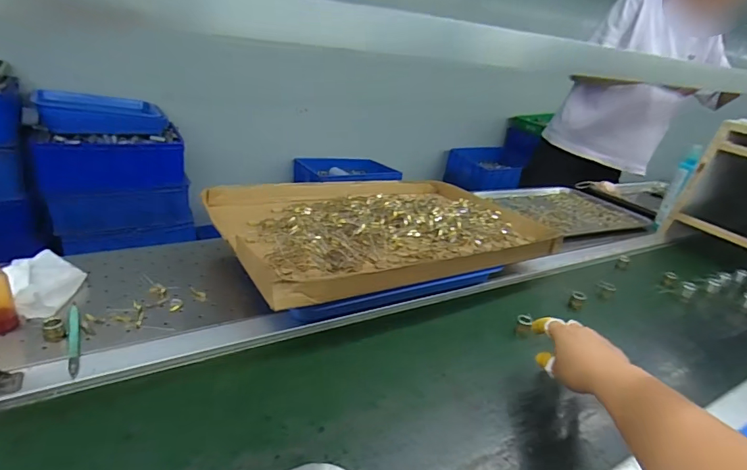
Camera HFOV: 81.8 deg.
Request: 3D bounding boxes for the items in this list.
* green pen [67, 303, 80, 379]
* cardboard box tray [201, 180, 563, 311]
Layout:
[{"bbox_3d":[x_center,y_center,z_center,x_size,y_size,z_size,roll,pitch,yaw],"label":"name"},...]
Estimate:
[{"bbox_3d":[-0.335,0.115,0.484,0.012,0.015,0.128,-9,30,-30],"label":"green pen"},{"bbox_3d":[0.023,-0.027,0.744,0.543,0.039,0.366,-9,31,-31],"label":"cardboard box tray"}]

